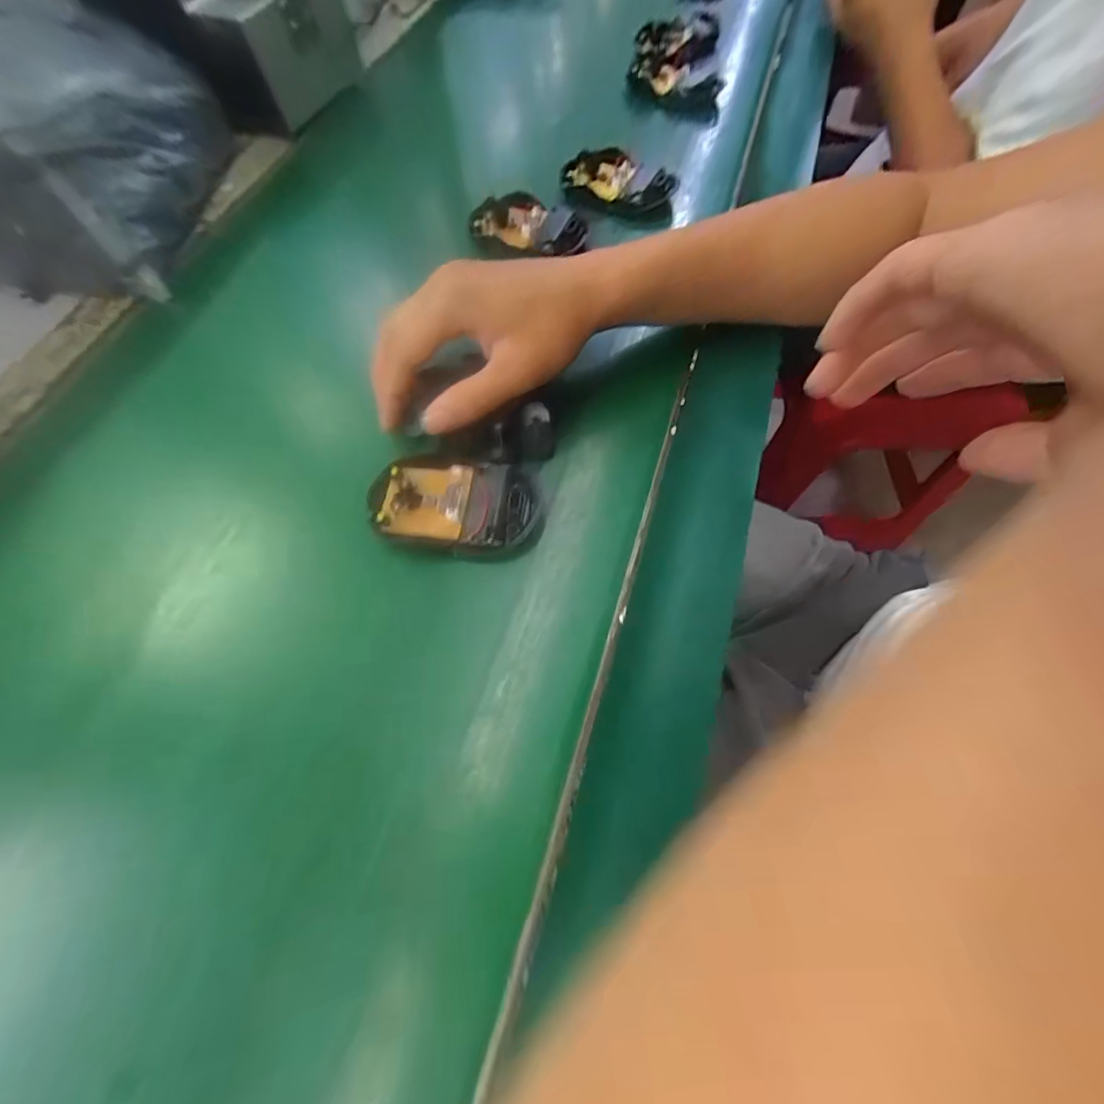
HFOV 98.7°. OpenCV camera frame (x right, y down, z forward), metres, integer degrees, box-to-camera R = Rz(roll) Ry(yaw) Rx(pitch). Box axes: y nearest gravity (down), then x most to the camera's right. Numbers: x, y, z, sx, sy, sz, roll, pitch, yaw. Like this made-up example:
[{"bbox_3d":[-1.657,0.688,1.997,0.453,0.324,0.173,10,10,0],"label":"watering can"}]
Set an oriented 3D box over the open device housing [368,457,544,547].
[{"bbox_3d":[-0.053,-0.028,0.265,0.093,0.013,0.055,3,66,4],"label":"open device housing"}]

